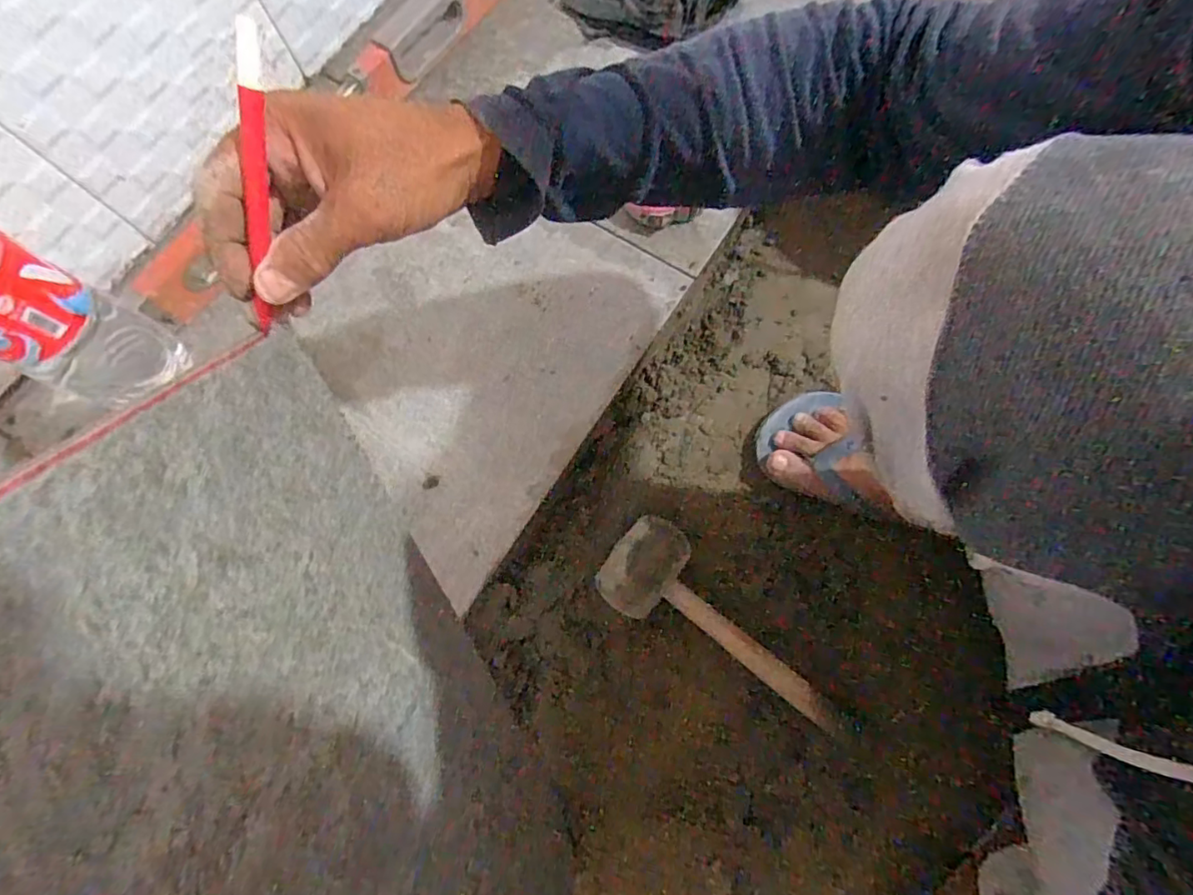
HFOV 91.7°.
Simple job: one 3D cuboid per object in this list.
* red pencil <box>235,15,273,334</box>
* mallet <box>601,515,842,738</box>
[{"bbox_3d":[-0.153,-0.113,0.260,0.007,0.008,0.132,19,119,6],"label":"red pencil"},{"bbox_3d":[0.121,0.168,0.536,0.250,0.051,0.090,36,79,10],"label":"mallet"}]

